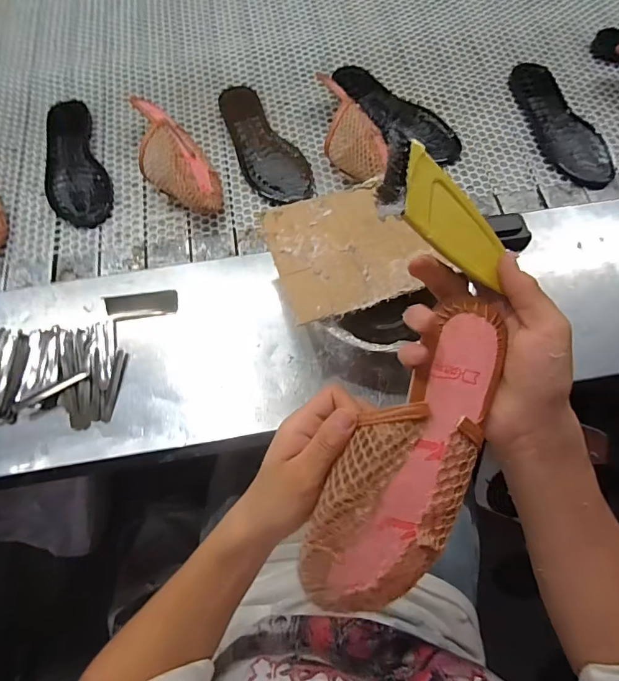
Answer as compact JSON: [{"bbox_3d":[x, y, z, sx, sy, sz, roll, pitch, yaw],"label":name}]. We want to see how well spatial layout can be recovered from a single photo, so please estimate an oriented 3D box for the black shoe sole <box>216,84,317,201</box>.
[{"bbox_3d":[-0.076,-0.314,0.665,0.092,0.029,0.239,-26,70,-8],"label":"black shoe sole"}]

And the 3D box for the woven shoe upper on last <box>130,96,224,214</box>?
[{"bbox_3d":[-0.202,-0.268,0.628,0.089,0.072,0.209,-36,72,-11],"label":"woven shoe upper on last"}]

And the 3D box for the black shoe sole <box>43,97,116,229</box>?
[{"bbox_3d":[-0.381,-0.287,0.670,0.091,0.013,0.260,-22,70,-7],"label":"black shoe sole"}]

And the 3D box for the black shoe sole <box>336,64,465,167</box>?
[{"bbox_3d":[0.129,-0.360,0.665,0.251,0.013,0.088,42,76,16],"label":"black shoe sole"}]

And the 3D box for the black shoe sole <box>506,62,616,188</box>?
[{"bbox_3d":[0.402,-0.351,0.668,0.098,0.017,0.248,-11,69,-2],"label":"black shoe sole"}]

